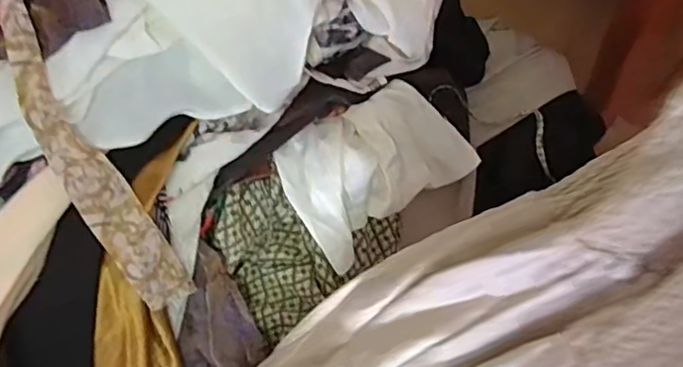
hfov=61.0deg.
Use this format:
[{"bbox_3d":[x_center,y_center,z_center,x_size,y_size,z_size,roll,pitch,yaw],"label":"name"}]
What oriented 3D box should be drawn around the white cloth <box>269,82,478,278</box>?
[{"bbox_3d":[0.045,-0.024,0.623,0.220,0.053,0.139,-32,91,-26],"label":"white cloth"}]

